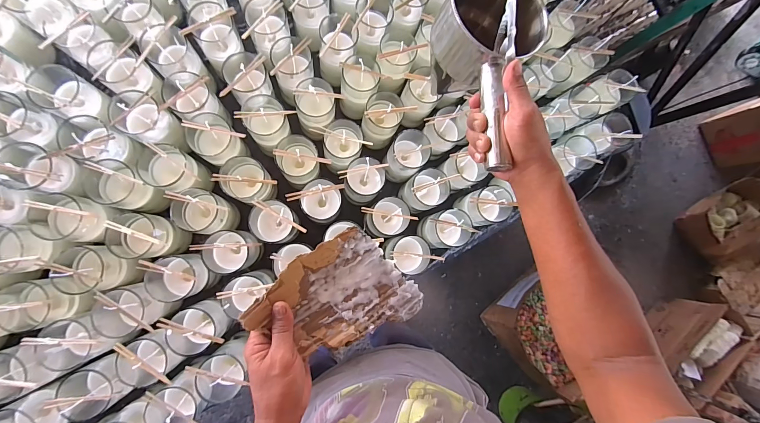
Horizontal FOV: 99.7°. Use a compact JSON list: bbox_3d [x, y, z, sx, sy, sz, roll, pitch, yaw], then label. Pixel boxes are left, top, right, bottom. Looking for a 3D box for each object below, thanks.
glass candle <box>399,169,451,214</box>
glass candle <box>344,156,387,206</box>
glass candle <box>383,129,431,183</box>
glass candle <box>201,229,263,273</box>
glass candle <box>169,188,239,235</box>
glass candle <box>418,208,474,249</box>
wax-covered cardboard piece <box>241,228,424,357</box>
[{"bbox_3d":[0.077,-0.036,0.592,0.079,0.106,0.067,-22,88,-9],"label":"glass candle"},{"bbox_3d":[-0.030,-0.053,0.584,0.068,0.088,0.069,1,85,-8],"label":"glass candle"},{"bbox_3d":[0.047,-0.099,0.592,0.073,0.098,0.077,28,82,-5],"label":"glass candle"},{"bbox_3d":[-0.240,0.066,0.526,0.067,0.122,0.066,1,85,-8],"label":"glass candle"},{"bbox_3d":[-0.283,0.002,0.522,0.086,0.096,0.069,14,83,-7],"label":"glass candle"},{"bbox_3d":[0.116,0.032,0.571,0.074,0.095,0.064,-4,85,-8],"label":"glass candle"},{"bbox_3d":[-0.050,0.103,0.375,0.172,0.041,0.127,-31,90,-10],"label":"wax-covered cardboard piece"}]

